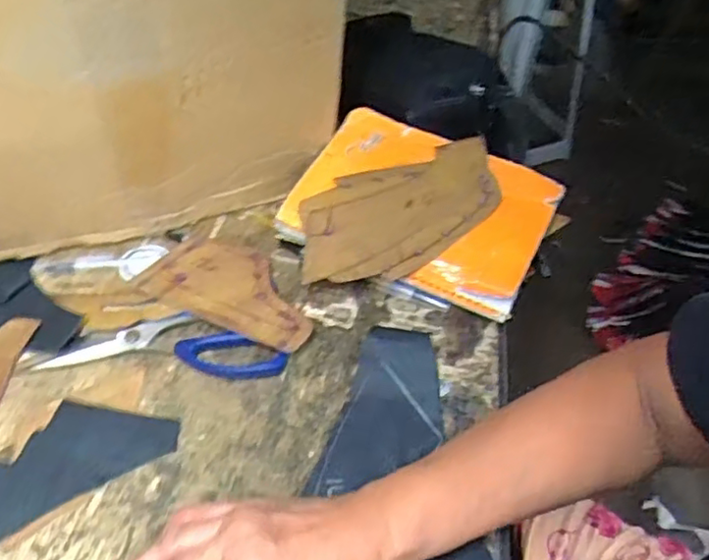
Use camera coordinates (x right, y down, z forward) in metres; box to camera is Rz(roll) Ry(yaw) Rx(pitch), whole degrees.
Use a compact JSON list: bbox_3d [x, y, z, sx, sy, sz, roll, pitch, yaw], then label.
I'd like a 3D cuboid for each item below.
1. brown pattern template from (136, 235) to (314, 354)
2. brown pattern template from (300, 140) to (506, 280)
[{"bbox_3d":[-0.088,0.006,0.493,0.132,0.008,0.073,21,52,14],"label":"brown pattern template"},{"bbox_3d":[0.036,-0.054,0.517,0.167,0.010,0.098,-18,60,-8],"label":"brown pattern template"}]

